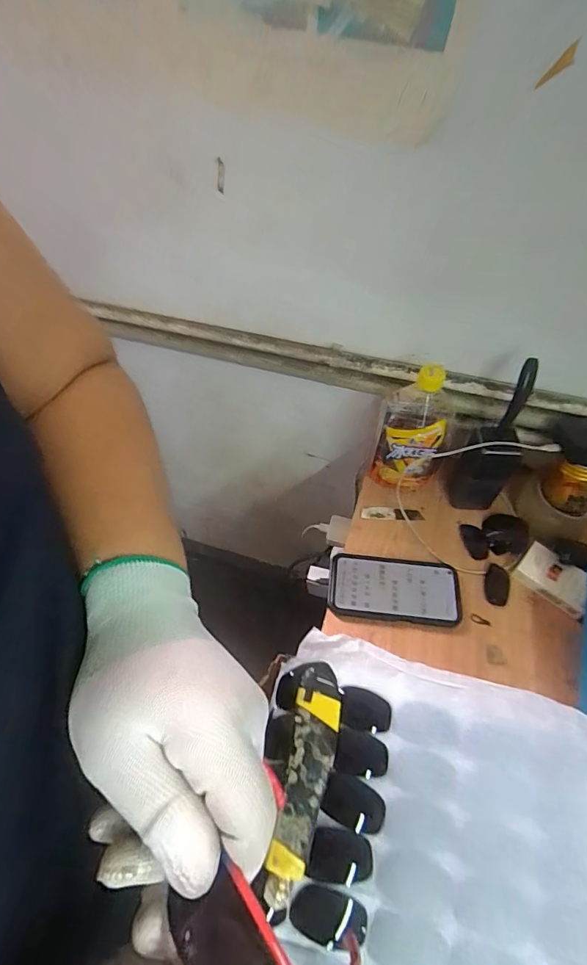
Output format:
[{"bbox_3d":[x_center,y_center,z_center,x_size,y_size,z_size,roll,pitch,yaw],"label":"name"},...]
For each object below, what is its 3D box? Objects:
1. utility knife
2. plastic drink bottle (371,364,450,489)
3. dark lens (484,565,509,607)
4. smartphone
[{"bbox_3d":[0.012,0.231,0.357,0.037,0.023,0.165,9,54,6],"label":"utility knife"},{"bbox_3d":[0.167,-0.073,0.602,0.089,0.199,0.094,16,56,11],"label":"plastic drink bottle"},{"bbox_3d":[0.263,0.133,0.570,0.028,0.011,0.053,16,55,11],"label":"dark lens"},{"bbox_3d":[0.130,0.137,0.567,0.161,0.018,0.081,5,54,4],"label":"smartphone"}]

